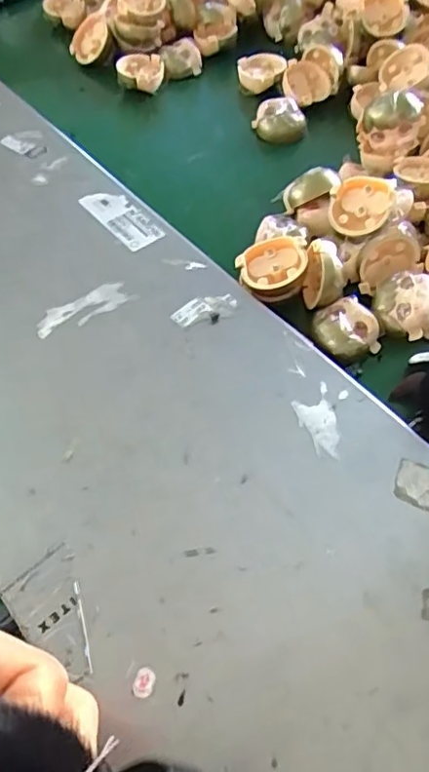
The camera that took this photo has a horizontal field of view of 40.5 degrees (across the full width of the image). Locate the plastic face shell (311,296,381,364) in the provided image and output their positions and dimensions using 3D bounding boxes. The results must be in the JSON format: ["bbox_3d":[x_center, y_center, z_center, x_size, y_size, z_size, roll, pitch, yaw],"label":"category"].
[{"bbox_3d":[0.095,-0.041,0.422,0.045,0.021,0.042,0,57,1],"label":"plastic face shell"}]

